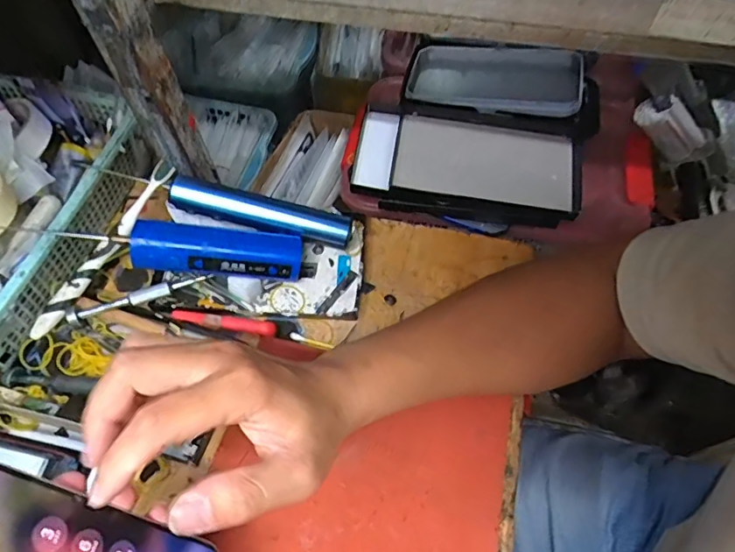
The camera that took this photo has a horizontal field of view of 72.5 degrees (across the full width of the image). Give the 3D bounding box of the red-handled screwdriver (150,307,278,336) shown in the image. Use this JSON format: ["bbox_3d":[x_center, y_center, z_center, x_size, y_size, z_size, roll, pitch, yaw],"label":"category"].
[{"bbox_3d":[-0.128,0.037,0.415,0.107,0.018,0.013,7,61,6],"label":"red-handled screwdriver"}]

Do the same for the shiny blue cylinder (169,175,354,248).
[{"bbox_3d":[-0.091,-0.056,0.437,0.154,0.023,0.028,13,58,-8],"label":"shiny blue cylinder"}]

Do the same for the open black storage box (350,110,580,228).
[{"bbox_3d":[0.093,-0.111,0.499,0.220,0.036,0.108,7,61,6],"label":"open black storage box"}]

